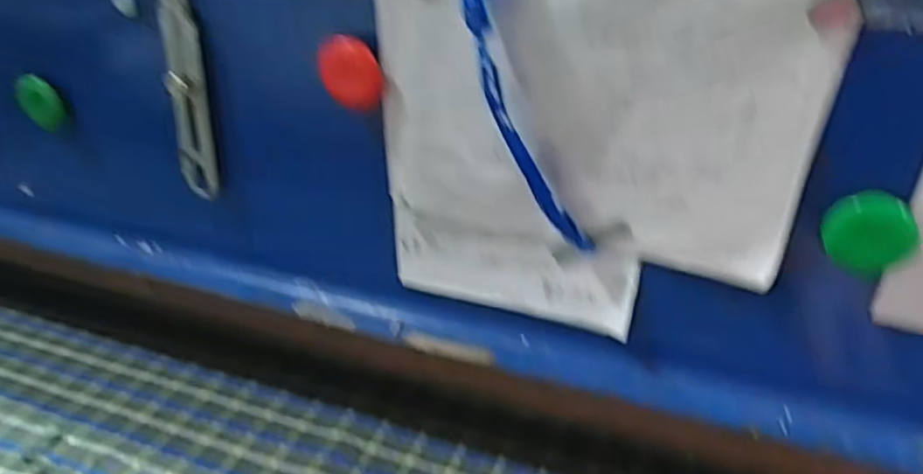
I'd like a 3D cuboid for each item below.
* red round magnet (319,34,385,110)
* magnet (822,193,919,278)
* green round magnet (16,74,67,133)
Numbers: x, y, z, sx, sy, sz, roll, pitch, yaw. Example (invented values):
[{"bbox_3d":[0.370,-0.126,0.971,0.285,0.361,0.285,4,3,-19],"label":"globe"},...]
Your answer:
[{"bbox_3d":[-0.062,-0.094,0.394,0.034,0.040,0.007,2,32,10],"label":"red round magnet"},{"bbox_3d":[0.197,-0.002,0.332,0.039,0.040,0.007,15,36,28],"label":"magnet"},{"bbox_3d":[-0.315,-0.099,0.515,0.036,0.045,0.006,24,43,-14],"label":"green round magnet"}]

